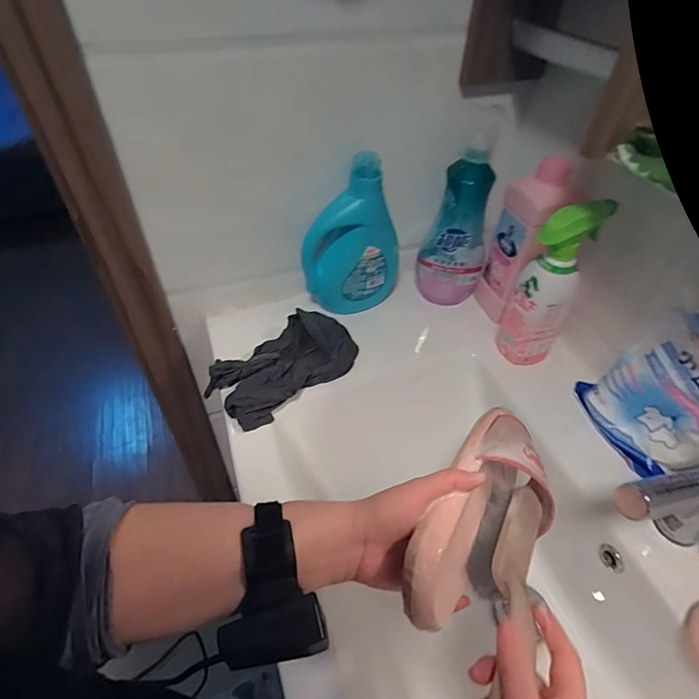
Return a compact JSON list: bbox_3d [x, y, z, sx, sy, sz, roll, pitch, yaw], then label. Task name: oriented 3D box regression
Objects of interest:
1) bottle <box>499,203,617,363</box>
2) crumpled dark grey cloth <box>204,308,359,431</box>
[{"bbox_3d":[0.259,-0.082,0.588,0.076,0.223,0.082,24,49,20],"label":"bottle"},{"bbox_3d":[-0.085,0.016,0.601,0.201,0.045,0.109,-35,56,-30],"label":"crumpled dark grey cloth"}]

